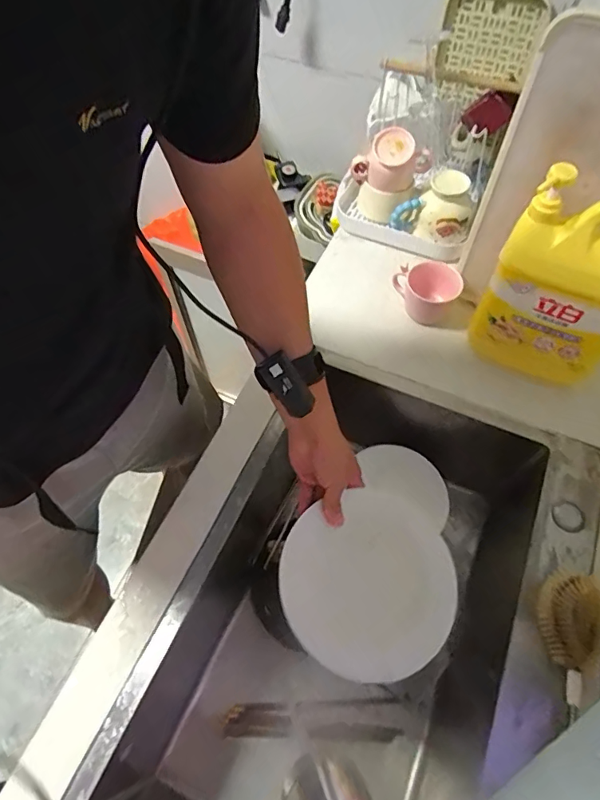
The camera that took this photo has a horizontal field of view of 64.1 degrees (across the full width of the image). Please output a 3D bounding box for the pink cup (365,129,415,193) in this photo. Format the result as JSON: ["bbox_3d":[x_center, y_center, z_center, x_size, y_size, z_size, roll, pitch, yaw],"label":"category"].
[{"bbox_3d":[0.150,-0.388,0.791,0.078,0.085,0.065,12,61,8],"label":"pink cup"}]

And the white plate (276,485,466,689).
[{"bbox_3d":[0.086,0.215,0.582,0.211,0.034,0.199,0,60,1],"label":"white plate"}]

